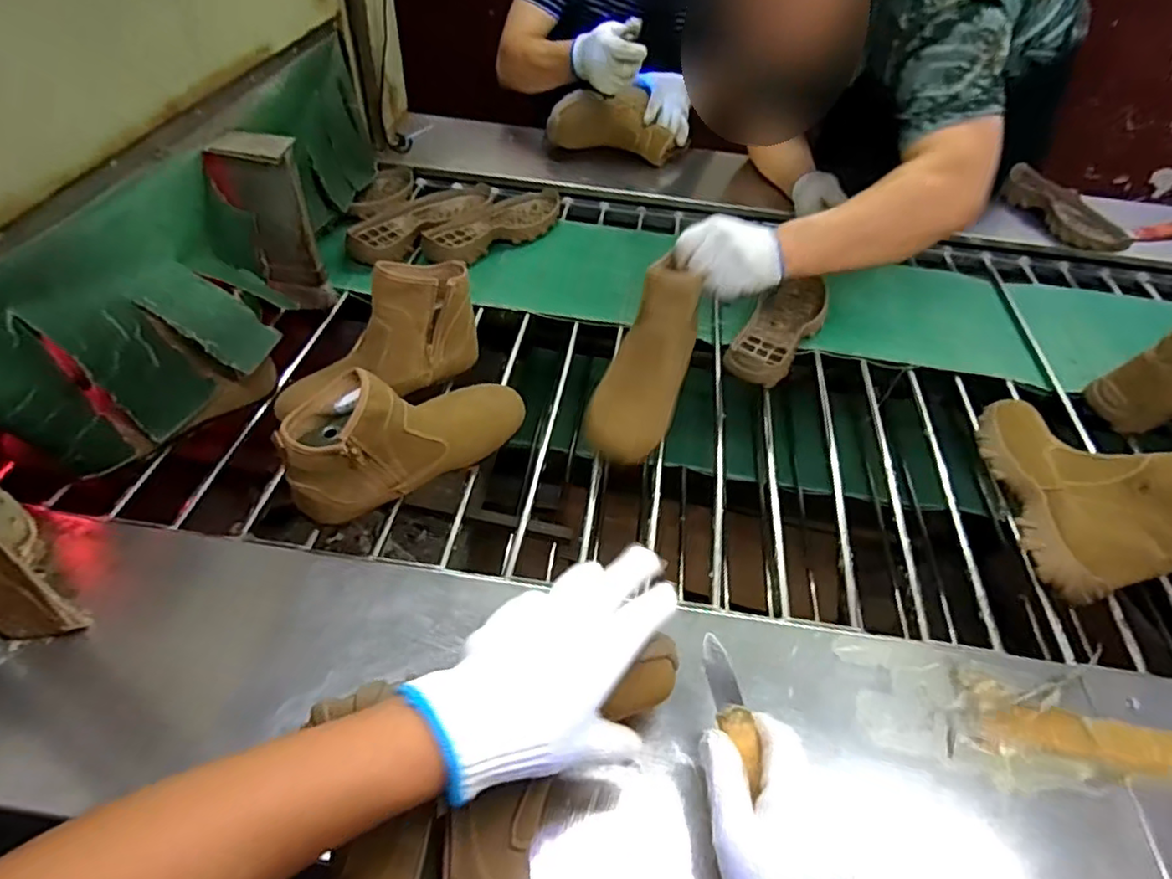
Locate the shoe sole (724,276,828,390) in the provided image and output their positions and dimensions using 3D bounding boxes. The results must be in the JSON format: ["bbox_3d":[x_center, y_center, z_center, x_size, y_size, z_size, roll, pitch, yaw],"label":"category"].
[{"bbox_3d":[0.287,-0.167,0.919,0.094,0.033,0.256,27,49,18],"label":"shoe sole"}]

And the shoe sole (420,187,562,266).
[{"bbox_3d":[-0.147,-0.359,1.043,0.116,0.038,0.267,35,54,23],"label":"shoe sole"}]

